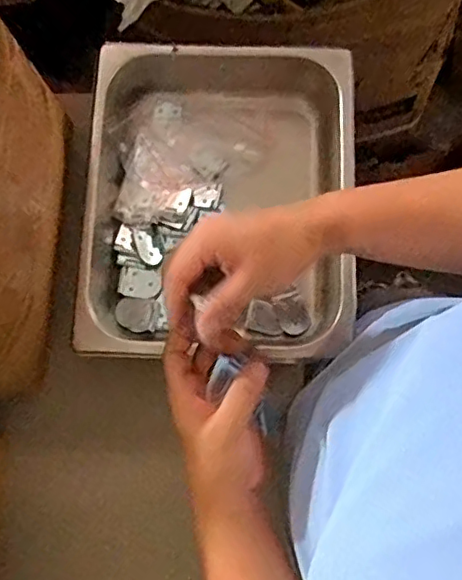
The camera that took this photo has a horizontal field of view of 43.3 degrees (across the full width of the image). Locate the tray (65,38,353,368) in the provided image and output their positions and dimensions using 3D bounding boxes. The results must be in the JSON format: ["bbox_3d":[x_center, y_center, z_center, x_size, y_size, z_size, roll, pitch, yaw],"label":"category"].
[{"bbox_3d":[-0.013,-0.091,0.600,0.270,0.071,0.324,4,77,2],"label":"tray"}]

